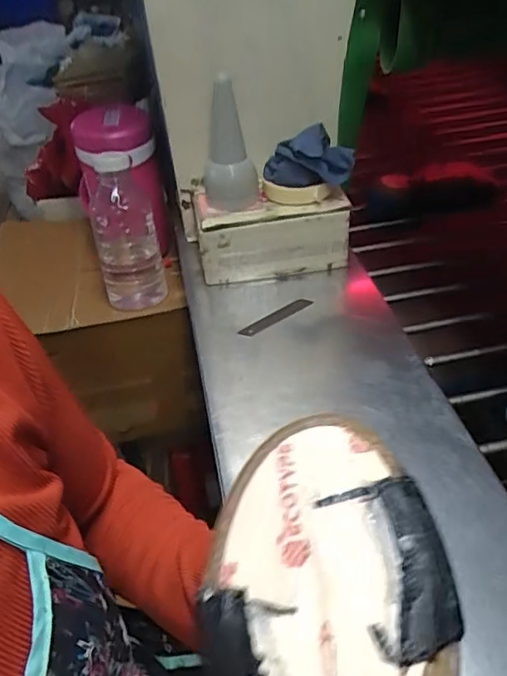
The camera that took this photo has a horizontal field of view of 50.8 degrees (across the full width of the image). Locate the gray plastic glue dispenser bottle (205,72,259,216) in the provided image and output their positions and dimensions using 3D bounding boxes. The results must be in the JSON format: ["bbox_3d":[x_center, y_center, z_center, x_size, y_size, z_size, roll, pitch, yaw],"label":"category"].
[{"bbox_3d":[-0.032,-0.228,0.641,0.064,0.145,0.059,-10,41,-4],"label":"gray plastic glue dispenser bottle"}]

